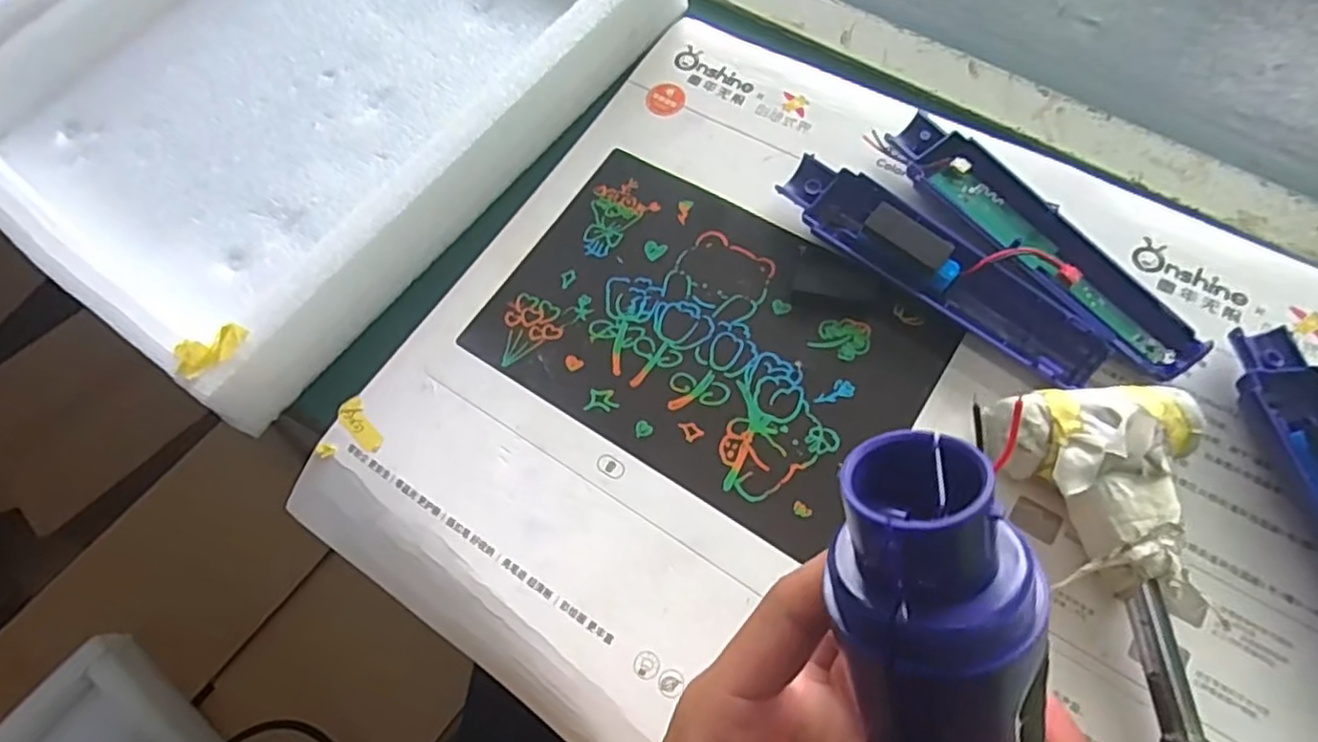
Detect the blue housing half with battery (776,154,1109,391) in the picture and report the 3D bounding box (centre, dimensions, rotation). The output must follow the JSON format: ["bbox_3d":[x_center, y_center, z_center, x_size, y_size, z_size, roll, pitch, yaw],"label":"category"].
[{"bbox_3d":[0.133,-0.050,0.331,0.167,0.029,0.036,37,74,17],"label":"blue housing half with battery"}]

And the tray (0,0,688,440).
[{"bbox_3d":[-0.213,-0.185,0.394,0.304,0.051,0.335,33,73,16],"label":"tray"}]

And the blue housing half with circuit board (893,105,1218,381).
[{"bbox_3d":[0.182,-0.063,0.333,0.039,0.020,0.170,-36,69,-11],"label":"blue housing half with circuit board"}]

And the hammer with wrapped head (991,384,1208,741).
[{"bbox_3d":[0.184,0.128,0.243,0.074,0.035,0.257,-3,67,3],"label":"hammer with wrapped head"}]

